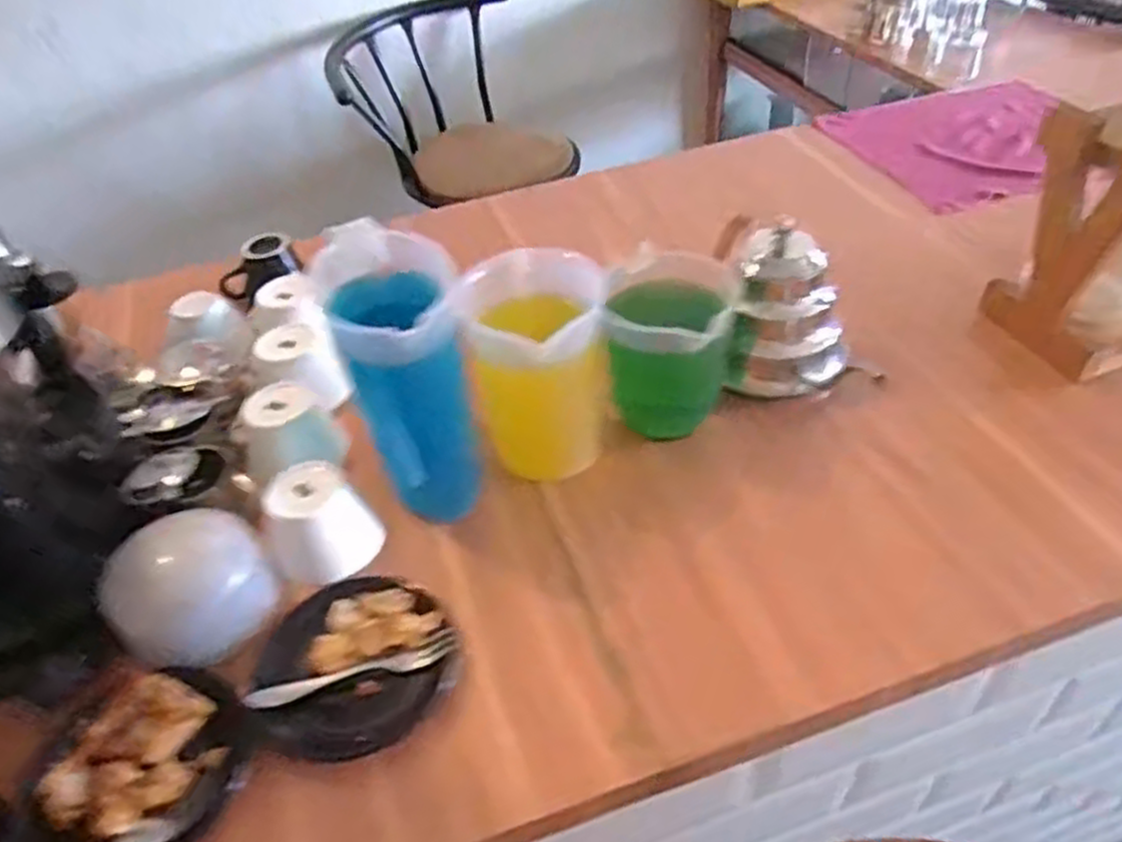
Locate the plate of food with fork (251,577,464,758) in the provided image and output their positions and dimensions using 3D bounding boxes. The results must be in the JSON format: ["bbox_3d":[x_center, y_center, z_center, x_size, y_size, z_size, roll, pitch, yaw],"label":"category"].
[{"bbox_3d":[-0.152,0.171,0.570,0.137,0.023,0.137,-3,43,3],"label":"plate of food with fork"}]

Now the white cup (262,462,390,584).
[{"bbox_3d":[-0.194,0.081,0.641,0.093,0.064,0.076,-24,46,-18],"label":"white cup"}]

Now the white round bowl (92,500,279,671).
[{"bbox_3d":[-0.280,0.123,0.598,0.109,0.053,0.110,-3,43,3],"label":"white round bowl"}]

